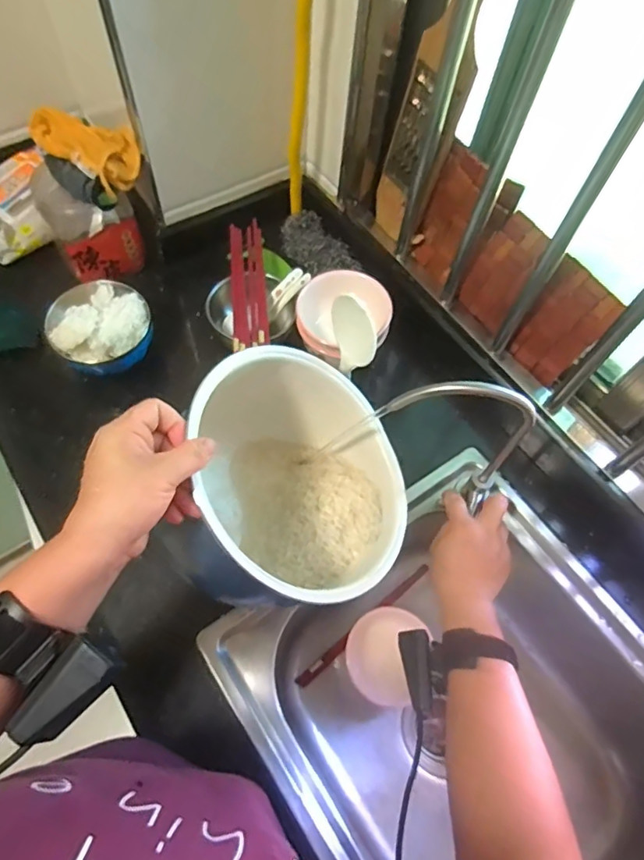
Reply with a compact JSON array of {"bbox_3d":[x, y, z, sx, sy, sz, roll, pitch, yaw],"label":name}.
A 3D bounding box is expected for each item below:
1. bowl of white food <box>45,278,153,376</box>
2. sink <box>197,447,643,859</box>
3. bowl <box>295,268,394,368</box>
[{"bbox_3d":[-0.276,-0.129,0.653,0.114,0.067,0.123,2,62,-3],"label":"bowl of white food"},{"bbox_3d":[0.169,0.361,0.616,0.415,0.239,0.467,-27,67,-17],"label":"sink"},{"bbox_3d":[0.026,-0.141,0.657,0.116,0.061,0.098,26,64,10],"label":"bowl"}]

